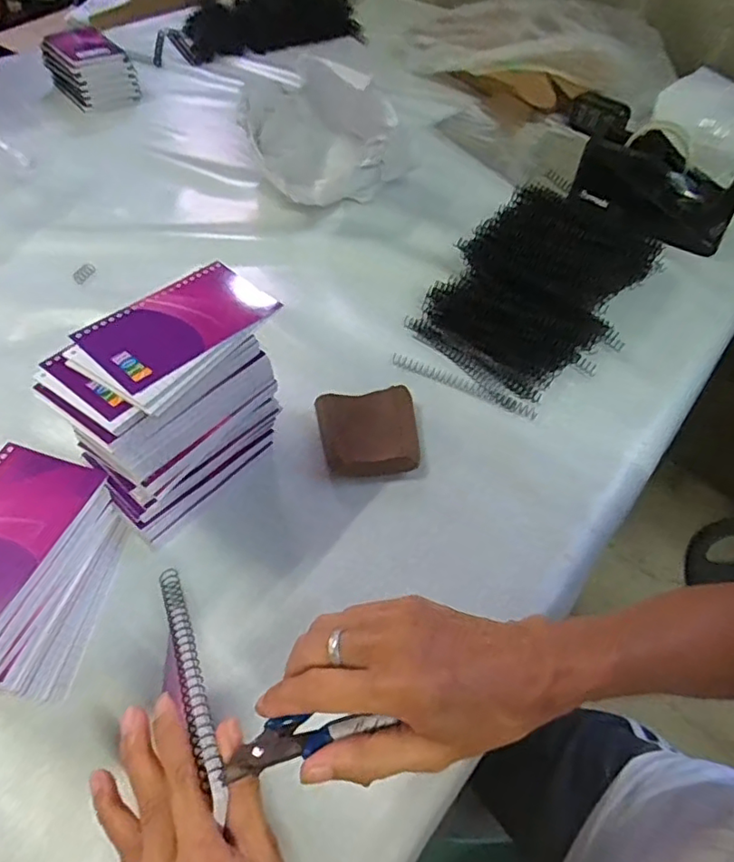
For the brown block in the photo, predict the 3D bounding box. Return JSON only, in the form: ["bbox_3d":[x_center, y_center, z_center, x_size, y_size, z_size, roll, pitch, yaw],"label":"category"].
[{"bbox_3d":[0.003,-0.002,0.521,0.089,0.026,0.091,-4,51,-7],"label":"brown block"}]

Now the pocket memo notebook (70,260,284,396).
[{"bbox_3d":[-0.134,-0.080,0.417,0.078,0.004,0.127,36,56,24],"label":"pocket memo notebook"}]

